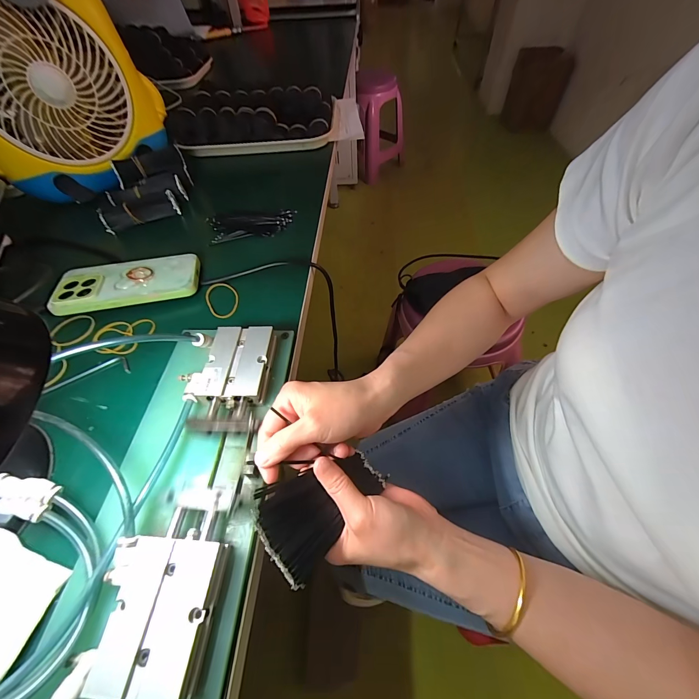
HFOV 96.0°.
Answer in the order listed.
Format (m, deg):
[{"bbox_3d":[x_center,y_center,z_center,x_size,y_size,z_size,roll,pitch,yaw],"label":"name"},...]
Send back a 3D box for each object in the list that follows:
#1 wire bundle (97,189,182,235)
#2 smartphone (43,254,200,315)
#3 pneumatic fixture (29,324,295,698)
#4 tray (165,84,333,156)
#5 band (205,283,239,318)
[{"bbox_3d":[-0.308,-0.206,0.464,0.101,0.028,0.032,-23,58,-13],"label":"wire bundle"},{"bbox_3d":[-0.260,-0.083,0.372,0.151,0.015,0.076,-12,56,-6],"label":"smartphone"},{"bbox_3d":[-0.122,0.095,0.242,0.114,0.039,0.264,0,55,2],"label":"pneumatic fixture"},{"bbox_3d":[-0.175,-0.437,0.594,0.285,0.060,0.143,-1,55,1],"label":"tray"},{"bbox_3d":[-0.149,-0.059,0.370,0.036,0.006,0.047,-6,68,-3],"label":"band"}]

